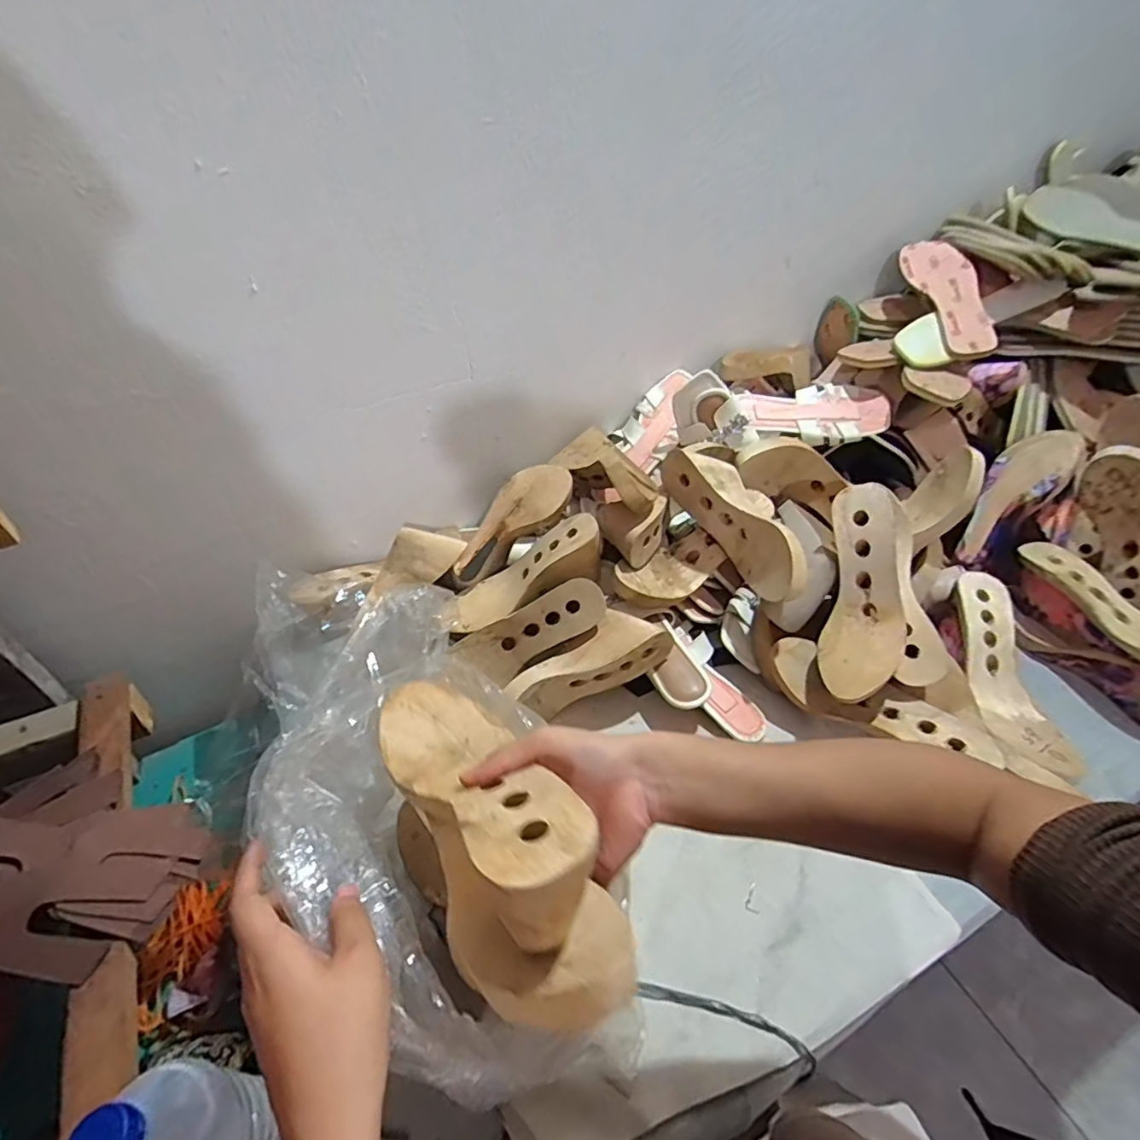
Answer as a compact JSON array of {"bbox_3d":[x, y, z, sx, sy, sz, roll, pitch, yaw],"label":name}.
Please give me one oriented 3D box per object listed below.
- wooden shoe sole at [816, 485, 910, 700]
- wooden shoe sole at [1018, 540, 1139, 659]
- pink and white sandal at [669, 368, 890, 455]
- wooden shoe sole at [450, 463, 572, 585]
[{"bbox_3d":[0.318,0.023,0.630,0.080,0.049,0.225,5,85,7],"label":"wooden shoe sole"},{"bbox_3d":[0.632,0.035,0.665,0.078,0.046,0.234,-17,46,-15],"label":"wooden shoe sole"},{"bbox_3d":[0.304,-0.229,0.825,0.317,0.087,0.088,-9,44,-7],"label":"pink and white sandal"},{"bbox_3d":[-0.079,-0.063,0.795,0.076,0.057,0.198,44,80,-7],"label":"wooden shoe sole"}]

